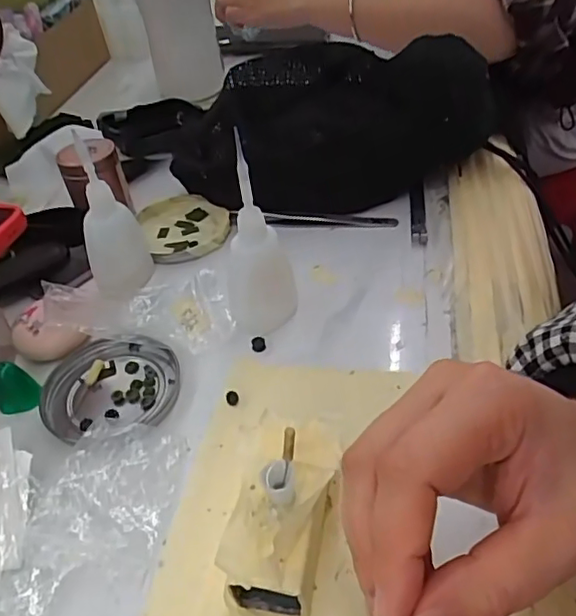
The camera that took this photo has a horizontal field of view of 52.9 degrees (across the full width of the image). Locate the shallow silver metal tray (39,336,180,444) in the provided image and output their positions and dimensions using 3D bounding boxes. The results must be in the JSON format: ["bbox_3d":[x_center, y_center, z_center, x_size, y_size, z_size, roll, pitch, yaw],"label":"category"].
[{"bbox_3d":[-0.104,0.045,0.340,0.077,0.015,0.072,-31,48,-24],"label":"shallow silver metal tray"}]

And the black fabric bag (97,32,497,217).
[{"bbox_3d":[0.006,-0.135,0.448,0.299,0.107,0.087,-4,43,3],"label":"black fabric bag"}]

